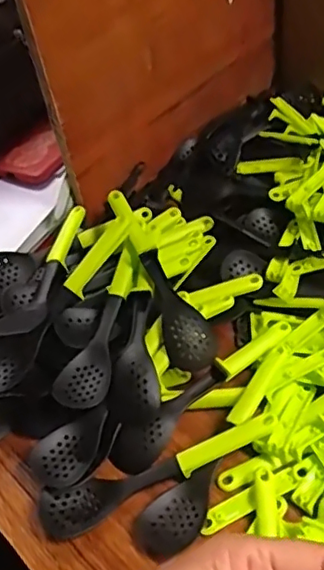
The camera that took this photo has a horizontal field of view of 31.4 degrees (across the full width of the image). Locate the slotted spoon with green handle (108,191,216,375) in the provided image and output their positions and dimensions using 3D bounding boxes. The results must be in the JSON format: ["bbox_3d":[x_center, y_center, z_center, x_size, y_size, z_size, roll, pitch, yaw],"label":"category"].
[{"bbox_3d":[-0.006,-0.008,0.477,0.039,0.029,0.171,-22,64,-13],"label":"slotted spoon with green handle"}]

